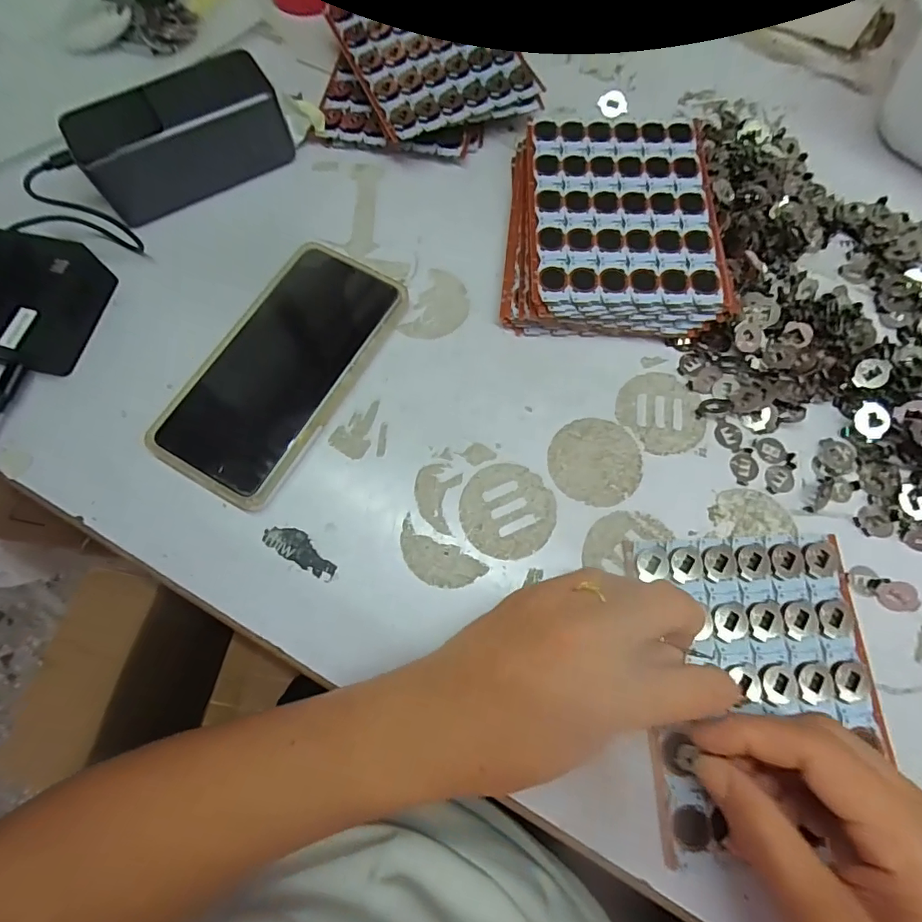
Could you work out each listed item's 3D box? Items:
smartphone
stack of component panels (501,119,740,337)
[{"bbox_3d":[-0.108,-0.058,0.305,0.085,0.015,0.166,28,75,9],"label":"smartphone"},{"bbox_3d":[0.100,-0.156,0.328,0.134,0.031,0.154,4,72,2],"label":"stack of component panels"}]

